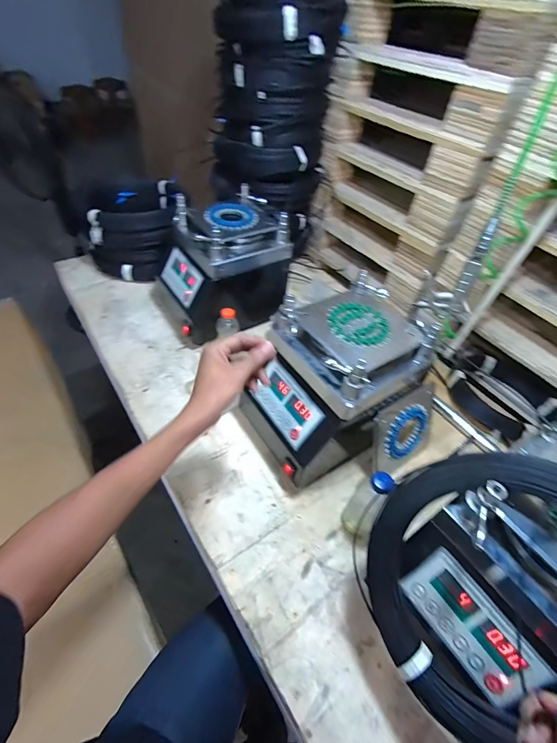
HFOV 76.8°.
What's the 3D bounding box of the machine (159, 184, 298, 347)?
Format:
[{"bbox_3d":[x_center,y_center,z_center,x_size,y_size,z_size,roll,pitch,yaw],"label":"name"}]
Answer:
[{"bbox_3d":[-0.137,-0.263,0.902,0.297,0.273,0.225,-20,53,-23],"label":"machine"}]

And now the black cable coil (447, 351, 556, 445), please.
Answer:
[{"bbox_3d":[0.542,0.051,0.879,0.220,0.067,0.267,-20,53,-22],"label":"black cable coil"}]

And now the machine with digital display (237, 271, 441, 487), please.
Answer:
[{"bbox_3d":[0.102,0.023,0.682,0.278,0.278,0.216,-22,54,-24],"label":"machine with digital display"}]

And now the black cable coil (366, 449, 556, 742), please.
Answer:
[{"bbox_3d":[0.249,0.244,0.384,0.047,0.308,0.299,7,48,-49],"label":"black cable coil"}]

